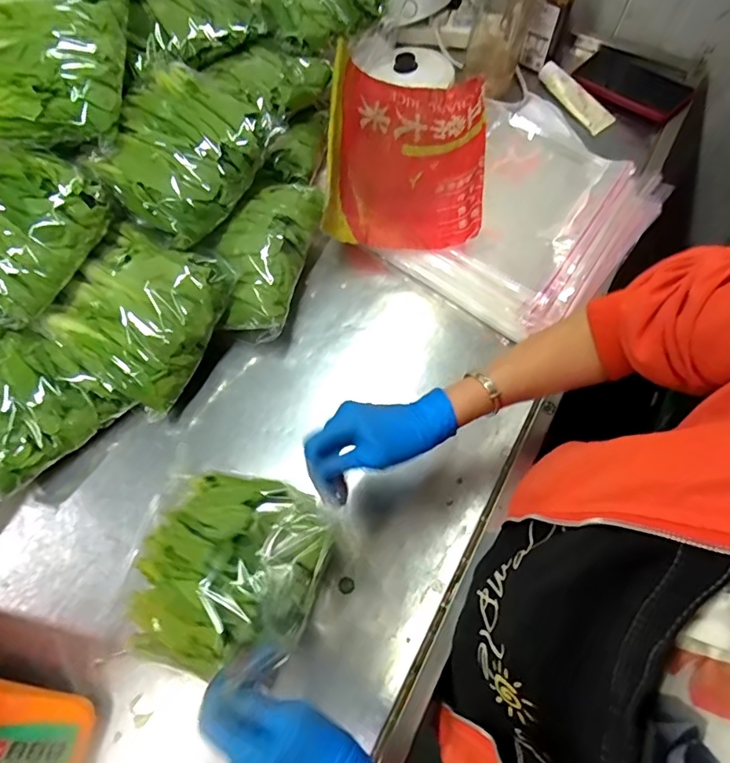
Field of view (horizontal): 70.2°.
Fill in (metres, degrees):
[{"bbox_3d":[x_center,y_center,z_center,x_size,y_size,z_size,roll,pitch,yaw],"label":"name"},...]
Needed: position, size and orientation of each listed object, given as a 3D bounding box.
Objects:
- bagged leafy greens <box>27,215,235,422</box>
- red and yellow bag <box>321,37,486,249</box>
[{"bbox_3d":[-0.259,-0.085,0.594,0.175,0.073,0.189,28,70,12],"label":"bagged leafy greens"},{"bbox_3d":[0.057,-0.318,0.681,0.193,0.098,0.285,3,67,2],"label":"red and yellow bag"}]

